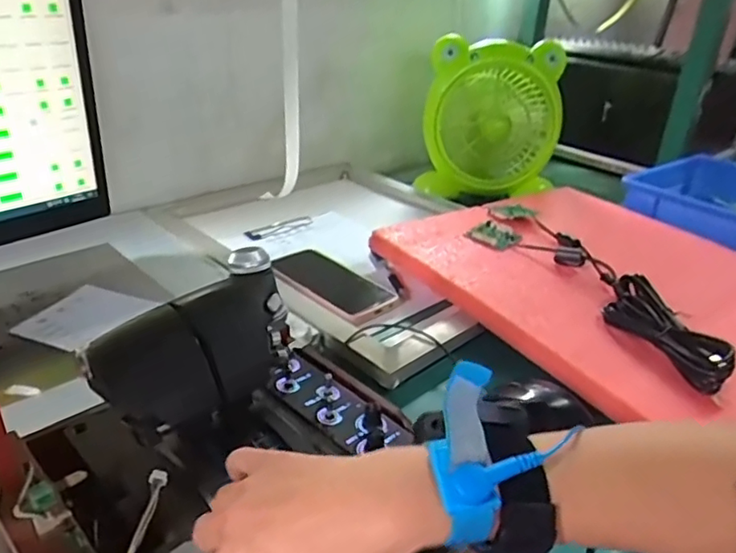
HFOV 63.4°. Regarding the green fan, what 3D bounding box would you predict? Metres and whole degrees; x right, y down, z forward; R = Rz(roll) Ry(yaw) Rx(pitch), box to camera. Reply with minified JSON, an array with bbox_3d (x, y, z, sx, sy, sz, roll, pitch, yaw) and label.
[{"bbox_3d":[0.207,-0.270,1.026,0.227,0.239,0.107,-3,28,-11],"label":"green fan"}]

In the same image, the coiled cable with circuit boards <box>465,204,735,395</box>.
[{"bbox_3d":[0.252,0.000,0.690,0.110,0.033,0.376,-12,31,-26],"label":"coiled cable with circuit boards"}]

